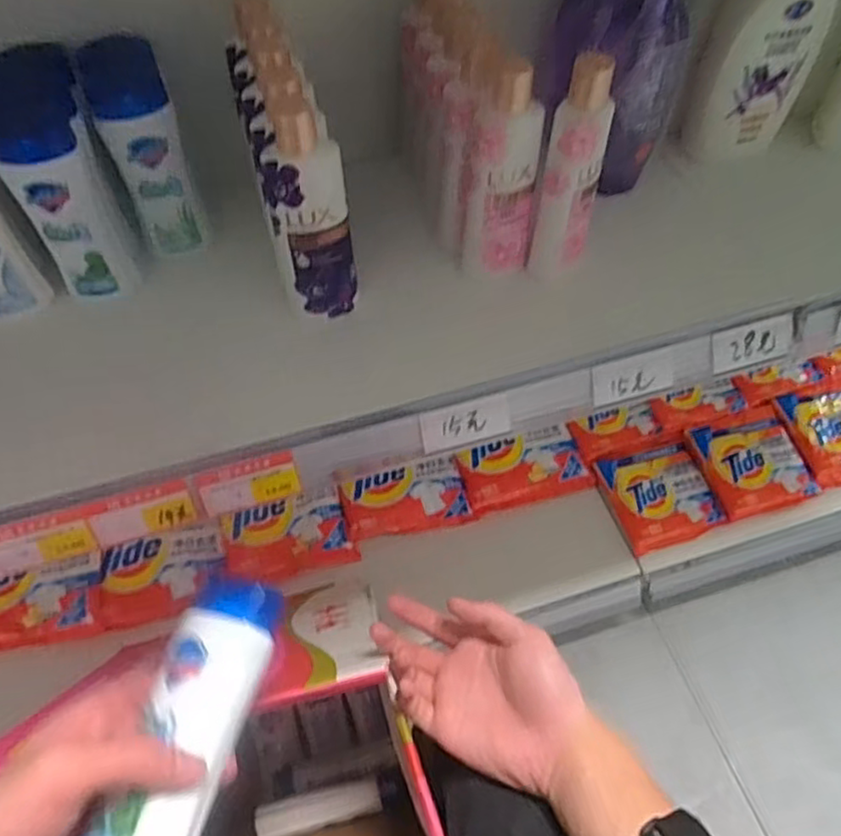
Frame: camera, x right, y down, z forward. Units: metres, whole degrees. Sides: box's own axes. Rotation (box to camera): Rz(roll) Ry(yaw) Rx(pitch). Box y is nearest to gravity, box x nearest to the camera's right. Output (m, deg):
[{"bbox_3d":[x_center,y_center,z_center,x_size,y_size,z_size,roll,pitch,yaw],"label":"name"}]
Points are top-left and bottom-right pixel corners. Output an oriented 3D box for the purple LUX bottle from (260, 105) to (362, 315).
[{"bbox_3d":[-0.077,-0.140,0.483,0.054,0.155,0.032,-5,56,-4],"label":"purple LUX bottle"}]

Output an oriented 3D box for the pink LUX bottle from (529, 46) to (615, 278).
[{"bbox_3d":[0.114,-0.181,0.509,0.045,0.159,0.042,15,57,10],"label":"pink LUX bottle"}]

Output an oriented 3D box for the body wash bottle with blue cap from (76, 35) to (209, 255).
[{"bbox_3d":[-0.211,-0.208,0.522,0.052,0.155,0.050,-18,58,-12],"label":"body wash bottle with blue cap"}]

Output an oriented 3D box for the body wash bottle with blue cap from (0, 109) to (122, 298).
[{"bbox_3d":[-0.270,-0.160,0.507,0.056,0.139,0.062,-27,60,-17],"label":"body wash bottle with blue cap"}]

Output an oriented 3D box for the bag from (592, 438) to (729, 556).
[{"bbox_3d":[0.361,0.118,1.007,0.159,0.023,0.143,-15,57,-10],"label":"bag"}]

